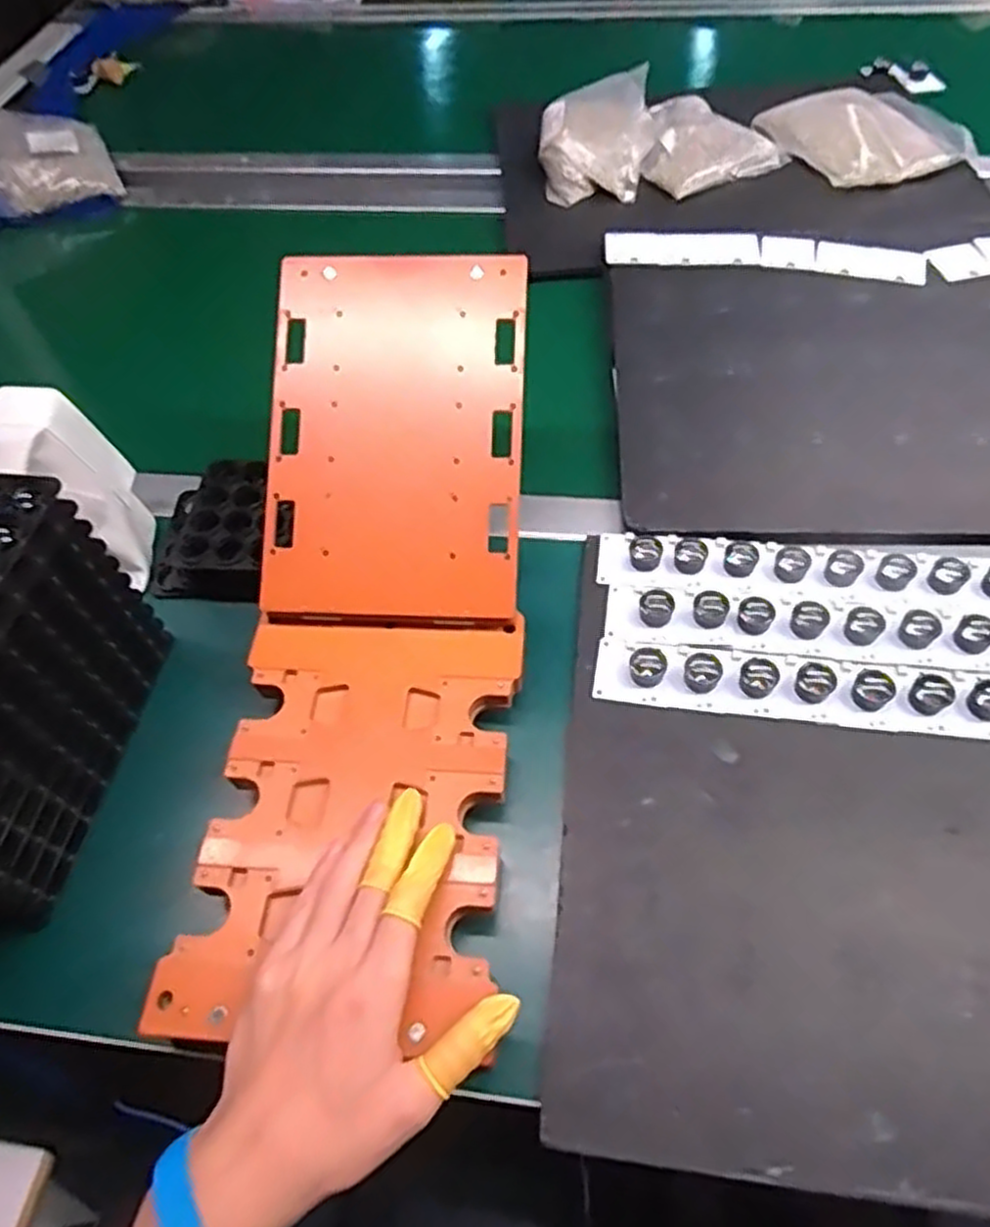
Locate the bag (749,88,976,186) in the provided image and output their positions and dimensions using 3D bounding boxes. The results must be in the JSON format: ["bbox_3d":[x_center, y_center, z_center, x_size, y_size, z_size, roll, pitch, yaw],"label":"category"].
[{"bbox_3d":[0.397,-0.517,0.815,0.174,0.039,0.174,-17,58,-7],"label":"bag"}]

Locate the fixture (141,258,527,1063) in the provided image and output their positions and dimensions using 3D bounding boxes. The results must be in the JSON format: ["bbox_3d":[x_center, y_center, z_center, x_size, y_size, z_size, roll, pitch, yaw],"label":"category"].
[{"bbox_3d":[-0.068,-0.006,0.444,0.164,0.070,0.441,5,75,7],"label":"fixture"}]

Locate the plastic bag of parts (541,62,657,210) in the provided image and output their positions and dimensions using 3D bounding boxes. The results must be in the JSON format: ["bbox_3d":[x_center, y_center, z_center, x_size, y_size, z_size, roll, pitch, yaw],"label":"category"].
[{"bbox_3d":[0.108,-0.506,0.799,0.123,0.059,0.148,3,58,6],"label":"plastic bag of parts"}]

